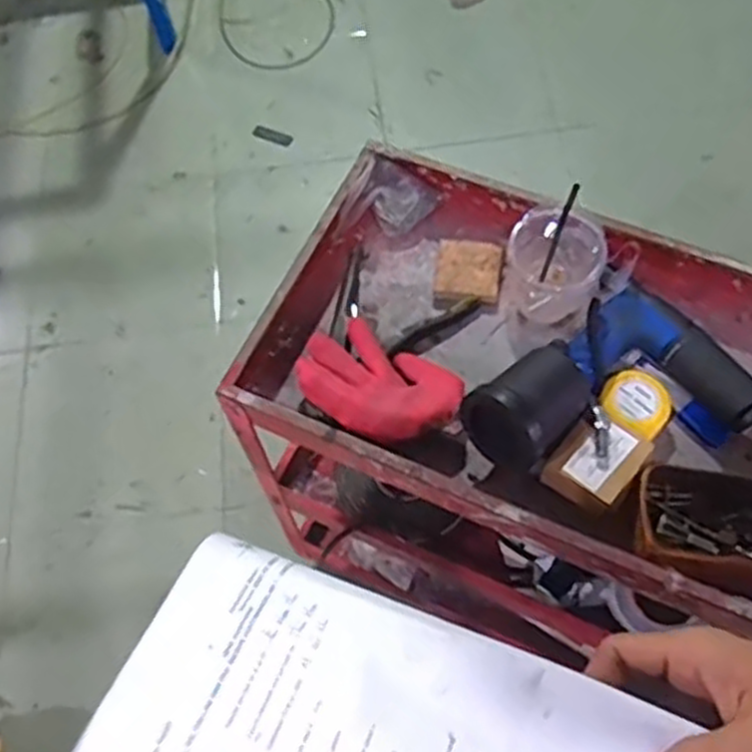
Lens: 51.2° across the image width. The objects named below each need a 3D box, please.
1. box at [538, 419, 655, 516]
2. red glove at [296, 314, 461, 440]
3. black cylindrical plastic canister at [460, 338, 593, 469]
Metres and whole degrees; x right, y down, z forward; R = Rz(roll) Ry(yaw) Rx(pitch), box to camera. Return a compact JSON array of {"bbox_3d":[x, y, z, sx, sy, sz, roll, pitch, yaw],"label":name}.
[{"bbox_3d":[0.207,0.080,0.740,0.068,0.044,0.077,38,71,20],"label":"box"},{"bbox_3d":[-0.004,0.006,0.793,0.168,0.034,0.114,31,69,18],"label":"red glove"},{"bbox_3d":[0.145,0.026,0.751,0.118,0.087,0.087,-34,103,-30],"label":"black cylindrical plastic canister"}]

